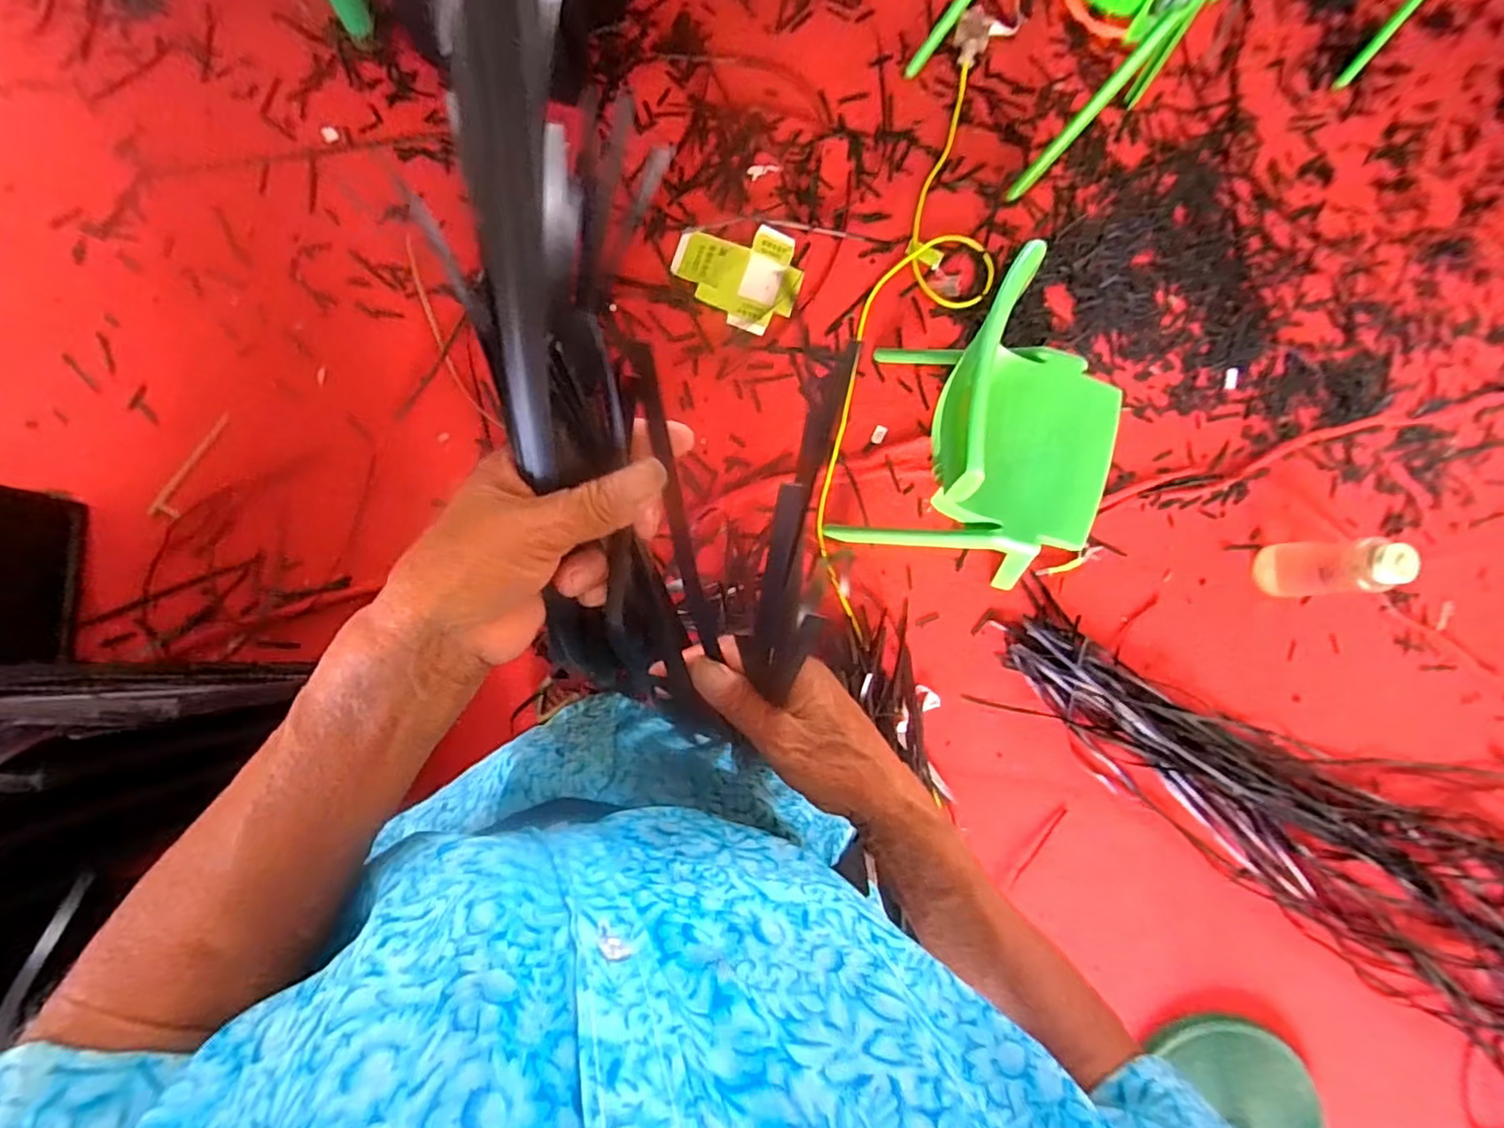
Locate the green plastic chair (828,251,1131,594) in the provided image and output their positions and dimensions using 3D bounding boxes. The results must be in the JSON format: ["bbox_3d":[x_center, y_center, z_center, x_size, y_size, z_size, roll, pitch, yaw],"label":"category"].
[{"bbox_3d":[0.387,-0.175,1.006,0.323,0.516,0.341,19,85,-4],"label":"green plastic chair"}]

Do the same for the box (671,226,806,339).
[{"bbox_3d":[-0.028,-0.558,1.238,0.239,0.015,0.200,17,85,-4],"label":"box"}]

